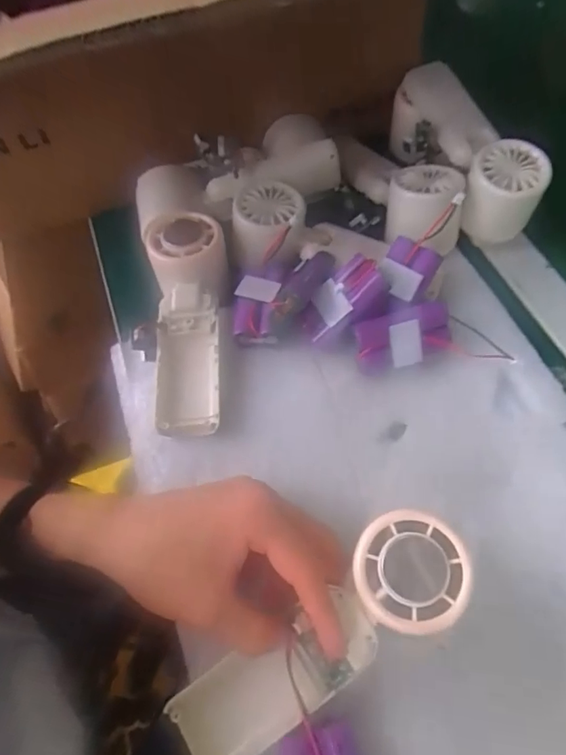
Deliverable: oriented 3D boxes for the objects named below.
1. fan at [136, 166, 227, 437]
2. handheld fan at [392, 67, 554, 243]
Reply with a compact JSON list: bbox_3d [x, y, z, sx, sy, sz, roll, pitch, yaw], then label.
[{"bbox_3d":[-0.068,-0.047,0.381,0.057,0.054,0.182,-7,74,0],"label":"fan"},{"bbox_3d":[0.137,-0.181,0.427,0.063,0.064,0.168,-26,59,-11],"label":"handheld fan"}]

